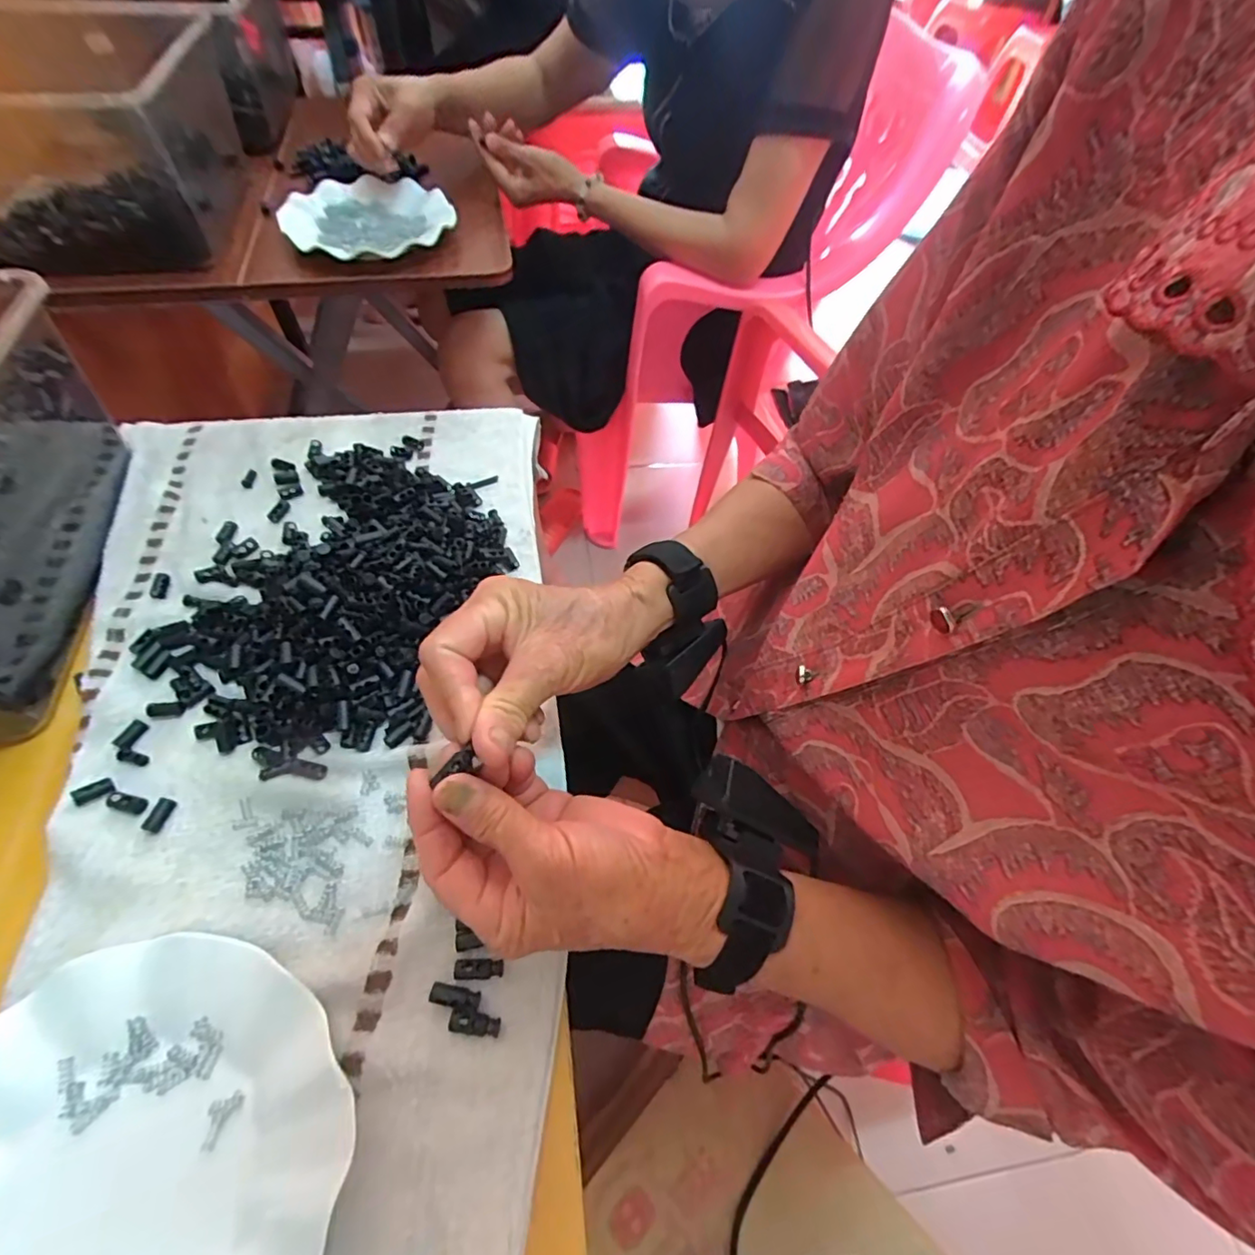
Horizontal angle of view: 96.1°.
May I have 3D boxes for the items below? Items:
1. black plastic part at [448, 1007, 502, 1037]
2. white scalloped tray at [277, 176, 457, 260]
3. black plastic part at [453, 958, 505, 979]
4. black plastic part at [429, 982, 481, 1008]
[{"bbox_3d":[-0.075,0.194,0.276,0.024,0.004,0.010,9,57,1],"label":"black plastic part"},{"bbox_3d":[-0.296,-0.473,0.649,0.182,0.026,0.144,-11,58,-12],"label":"white scalloped tray"},{"bbox_3d":[-0.076,0.175,0.289,0.025,0.004,0.009,2,57,-3],"label":"black plastic part"},{"bbox_3d":[-0.087,0.185,0.281,0.025,0.004,0.009,11,57,3],"label":"black plastic part"}]

